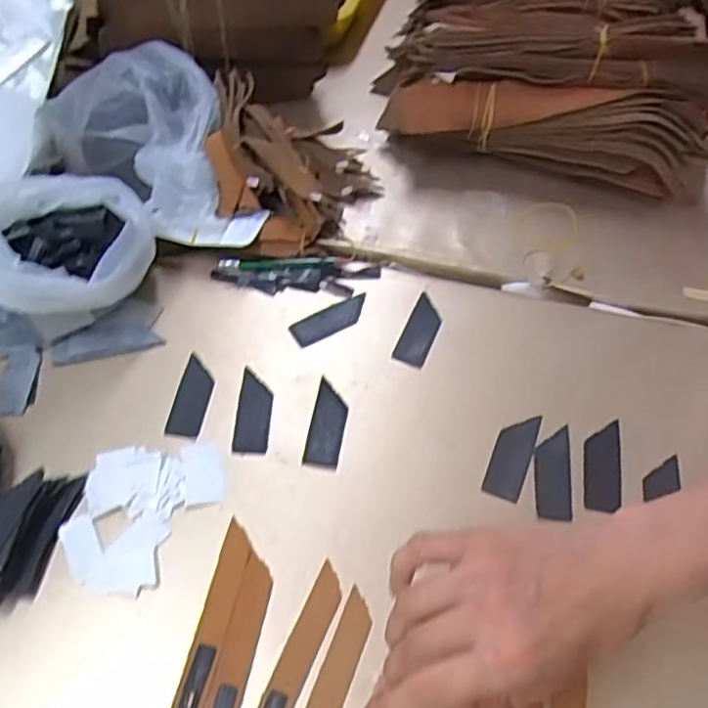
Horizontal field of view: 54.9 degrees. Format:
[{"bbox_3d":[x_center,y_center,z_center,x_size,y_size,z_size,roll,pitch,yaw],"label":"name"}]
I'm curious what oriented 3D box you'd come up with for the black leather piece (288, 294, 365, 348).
[{"bbox_3d":[-0.016,-0.026,0.496,0.061,0.004,0.025,-23,56,-17],"label":"black leather piece"}]

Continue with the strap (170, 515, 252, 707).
[{"bbox_3d":[-0.076,0.148,0.361,0.017,0.004,0.122,8,53,7],"label":"strap"}]

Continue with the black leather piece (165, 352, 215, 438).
[{"bbox_3d":[-0.108,0.029,0.457,0.023,0.004,0.060,8,53,0],"label":"black leather piece"}]

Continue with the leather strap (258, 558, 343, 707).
[{"bbox_3d":[-0.034,0.168,0.349,0.017,0.004,0.124,18,55,14],"label":"leather strap"}]

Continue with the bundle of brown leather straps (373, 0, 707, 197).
[{"bbox_3d":[0.184,-0.306,0.634,0.289,0.122,0.332,13,53,10],"label":"bundle of brown leather straps"}]

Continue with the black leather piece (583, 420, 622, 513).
[{"bbox_3d":[0.156,0.070,0.428,0.022,0.004,0.060,6,58,10],"label":"black leather piece"}]

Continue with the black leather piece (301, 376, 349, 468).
[{"bbox_3d":[-0.017,0.044,0.446,0.022,0.004,0.063,8,53,6],"label":"black leather piece"}]

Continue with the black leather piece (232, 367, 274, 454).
[{"bbox_3d":[-0.066,0.038,0.452,0.023,0.004,0.063,1,52,1],"label":"black leather piece"}]

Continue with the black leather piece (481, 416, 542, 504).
[{"bbox_3d":[0.100,0.064,0.432,0.023,0.004,0.062,21,58,10],"label":"black leather piece"}]

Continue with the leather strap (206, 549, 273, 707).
[{"bbox_3d":[-0.062,0.163,0.349,0.017,0.004,0.122,8,53,6],"label":"leather strap"}]

